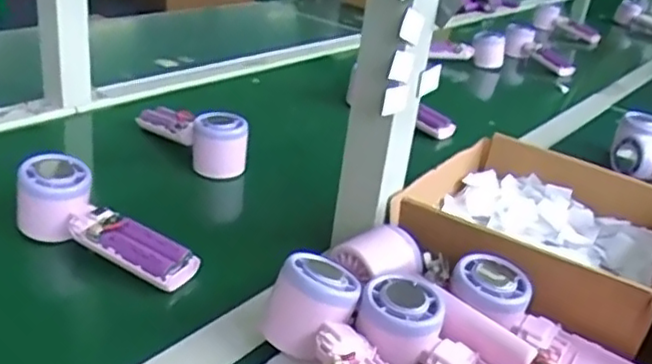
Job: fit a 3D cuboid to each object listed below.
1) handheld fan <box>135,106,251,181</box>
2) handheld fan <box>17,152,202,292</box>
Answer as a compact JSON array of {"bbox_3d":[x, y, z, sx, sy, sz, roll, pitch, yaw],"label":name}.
[{"bbox_3d":[-0.150,-0.059,0.733,0.046,0.062,0.160,-18,38,-40],"label":"handheld fan"},{"bbox_3d":[-0.179,0.039,0.546,0.165,0.049,0.051,29,31,13],"label":"handheld fan"}]

